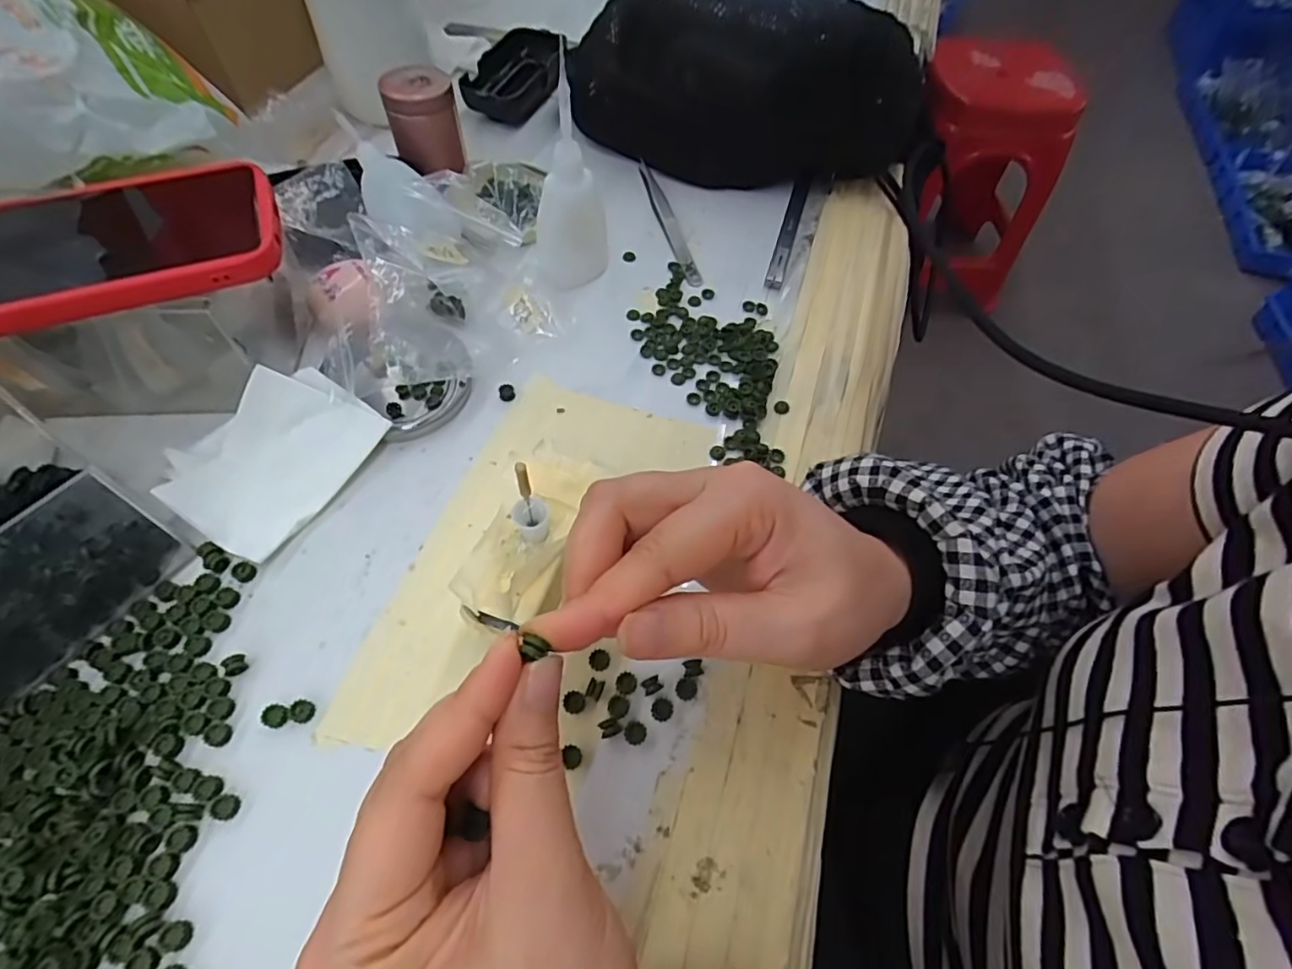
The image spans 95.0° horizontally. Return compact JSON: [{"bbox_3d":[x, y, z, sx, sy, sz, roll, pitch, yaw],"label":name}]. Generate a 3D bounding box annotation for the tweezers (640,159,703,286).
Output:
[{"bbox_3d":[0.013,-0.185,0.408,0.013,0.005,0.132,-12,61,-11],"label":"tweezers"}]

